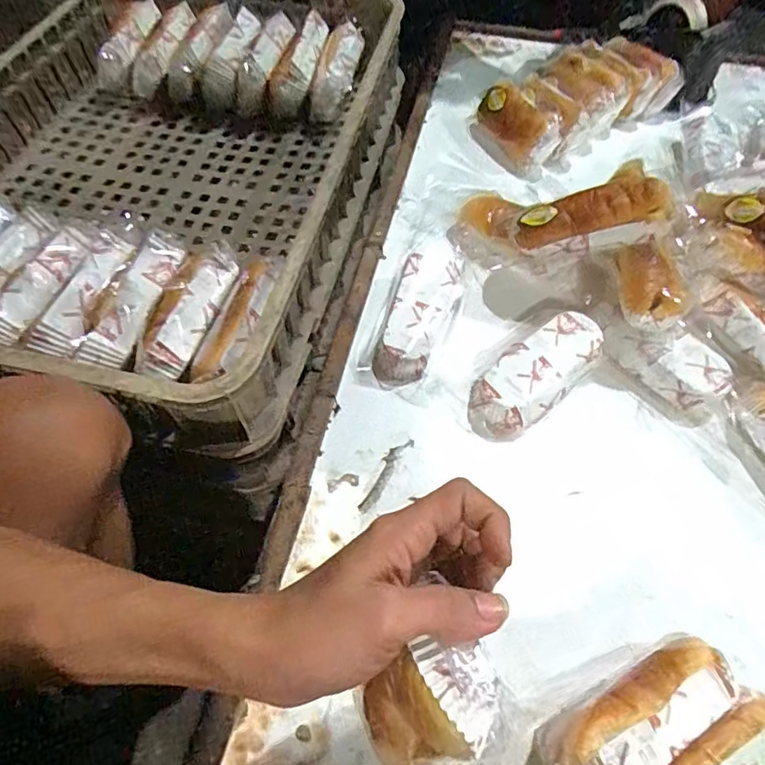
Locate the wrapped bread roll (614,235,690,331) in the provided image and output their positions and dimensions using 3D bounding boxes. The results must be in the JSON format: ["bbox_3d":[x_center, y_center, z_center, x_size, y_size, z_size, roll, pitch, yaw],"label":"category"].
[{"bbox_3d":[0.257,-0.093,0.504,0.052,0.046,0.083,-3,58,-2],"label":"wrapped bread roll"}]

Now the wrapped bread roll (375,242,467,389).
[{"bbox_3d":[0.037,-0.070,0.534,0.067,0.043,0.158,17,60,8],"label":"wrapped bread roll"}]

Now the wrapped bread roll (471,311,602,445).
[{"bbox_3d":[0.147,-0.007,0.503,0.155,0.043,0.068,-34,65,-20],"label":"wrapped bread roll"}]

